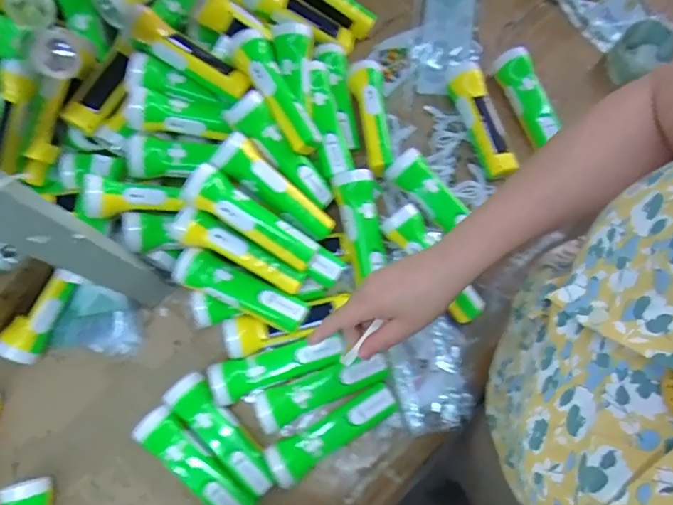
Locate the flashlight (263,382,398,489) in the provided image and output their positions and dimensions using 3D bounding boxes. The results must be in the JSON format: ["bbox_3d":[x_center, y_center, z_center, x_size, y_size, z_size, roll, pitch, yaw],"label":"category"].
[{"bbox_3d":[-0.005,0.222,0.619,0.172,0.040,0.052,-31,77,-9],"label":"flashlight"}]

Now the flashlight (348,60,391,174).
[{"bbox_3d":[0.051,-0.196,0.720,0.046,0.040,0.181,-5,74,-2],"label":"flashlight"}]

